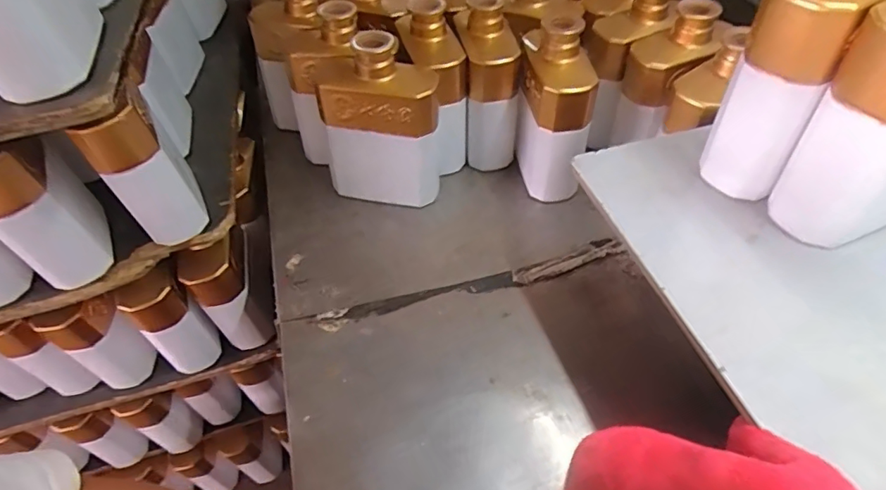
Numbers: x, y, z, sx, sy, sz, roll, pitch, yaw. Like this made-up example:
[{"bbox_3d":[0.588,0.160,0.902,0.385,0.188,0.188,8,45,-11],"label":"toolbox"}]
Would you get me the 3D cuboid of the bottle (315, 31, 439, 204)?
[{"bbox_3d":[-0.061,-0.117,0.510,0.126,0.163,0.058,9,48,10],"label":"bottle"}]

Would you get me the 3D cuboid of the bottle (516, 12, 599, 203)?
[{"bbox_3d":[0.109,-0.133,0.514,0.063,0.173,0.097,2,47,4],"label":"bottle"}]

